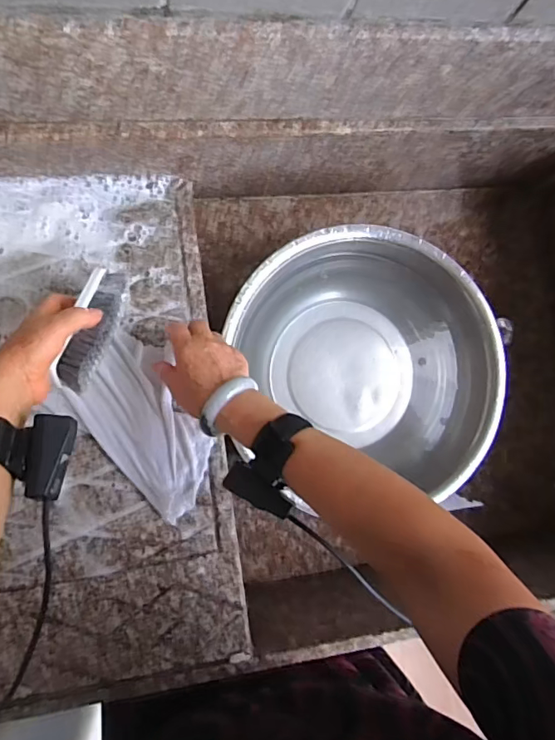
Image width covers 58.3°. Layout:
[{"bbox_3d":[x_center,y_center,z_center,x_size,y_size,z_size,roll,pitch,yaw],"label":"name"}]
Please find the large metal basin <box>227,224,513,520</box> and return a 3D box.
[{"bbox_3d":[0.119,-0.006,0.678,0.325,0.116,0.334,-10,88,-9],"label":"large metal basin"}]

